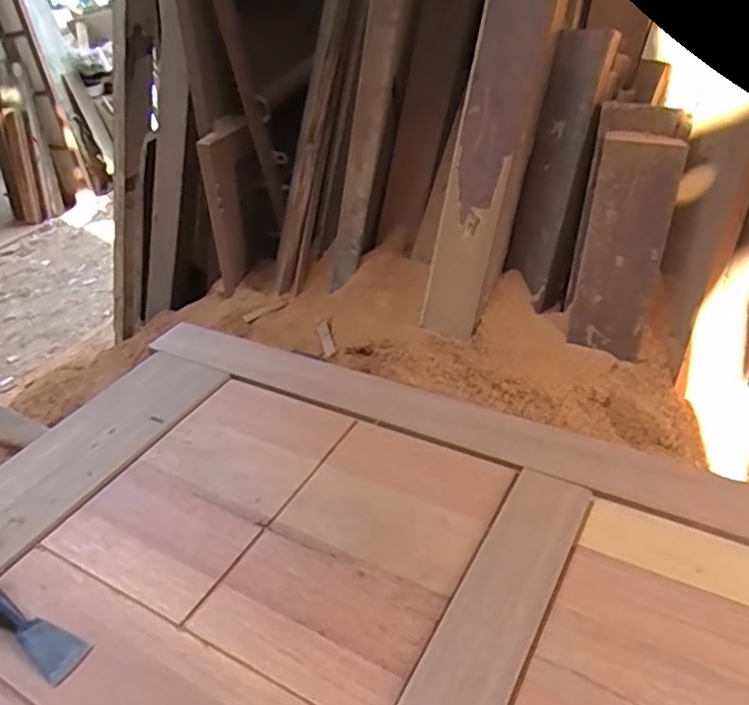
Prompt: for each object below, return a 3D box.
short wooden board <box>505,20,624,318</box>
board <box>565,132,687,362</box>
[{"bbox_3d":[0.321,-0.311,1.134,0.116,0.470,0.031,19,25,30],"label":"short wooden board"},{"bbox_3d":[0.420,-0.175,1.090,0.137,0.366,0.024,14,24,23],"label":"board"}]

